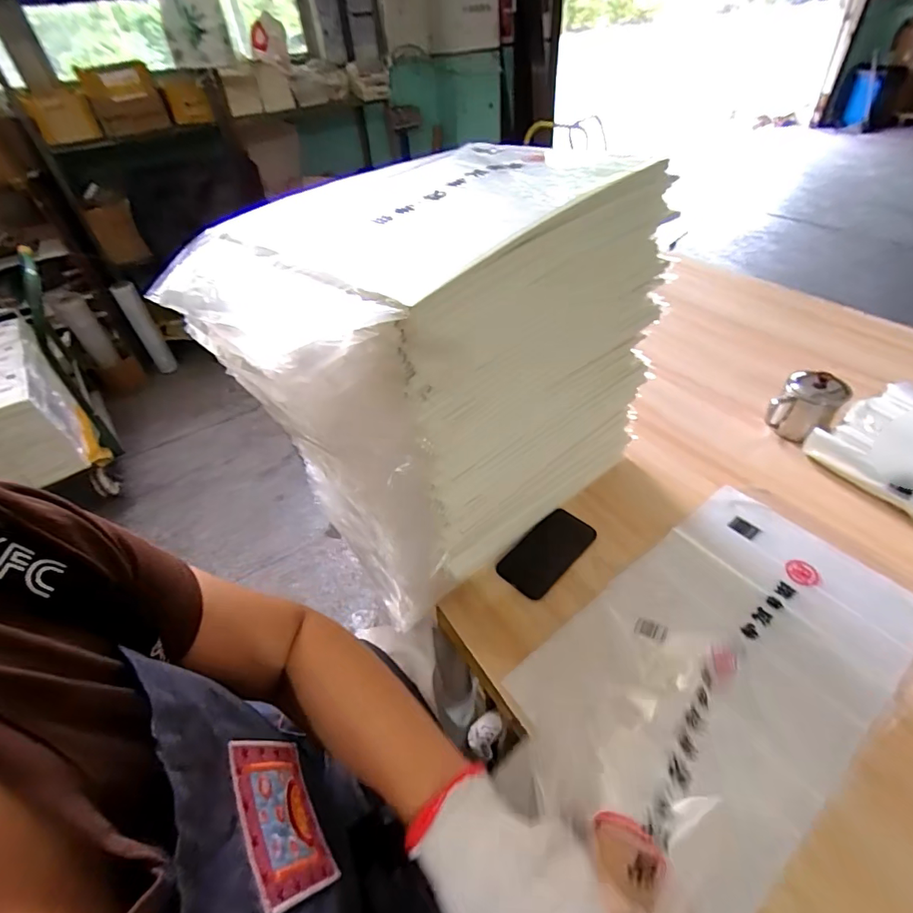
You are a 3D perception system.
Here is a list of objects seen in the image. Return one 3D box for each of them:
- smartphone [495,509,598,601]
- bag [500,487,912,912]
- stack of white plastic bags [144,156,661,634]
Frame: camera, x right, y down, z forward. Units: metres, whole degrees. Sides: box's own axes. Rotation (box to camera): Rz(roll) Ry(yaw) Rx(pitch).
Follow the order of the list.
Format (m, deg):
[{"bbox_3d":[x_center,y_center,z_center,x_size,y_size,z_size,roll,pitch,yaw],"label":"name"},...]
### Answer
[{"bbox_3d":[0.133,0.136,0.679,0.149,0.010,0.079,-36,51,-27],"label":"smartphone"},{"bbox_3d":[0.313,0.192,0.516,0.489,0.125,0.285,-31,49,-23],"label":"bag"},{"bbox_3d":[0.001,-0.085,0.589,0.488,0.470,0.240,-35,50,-26],"label":"stack of white plastic bags"}]

